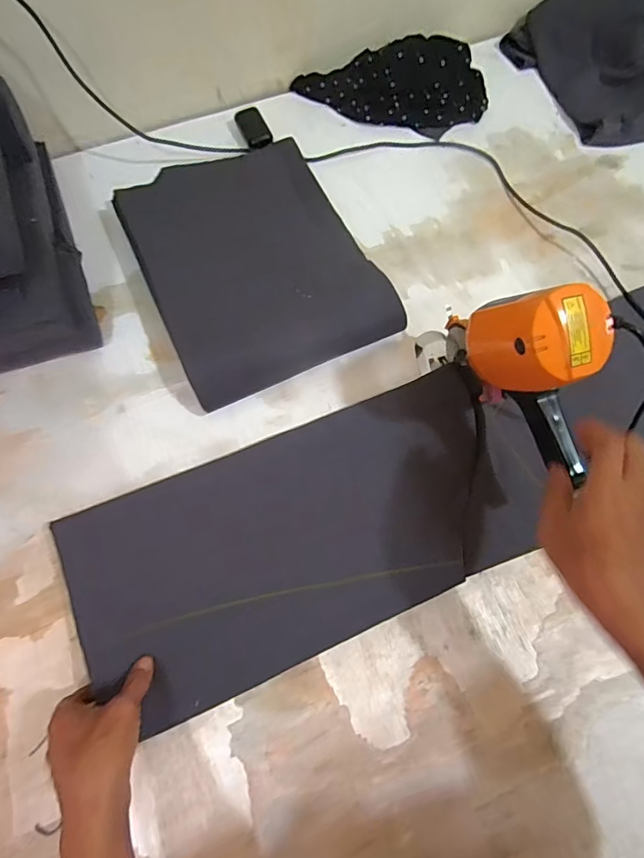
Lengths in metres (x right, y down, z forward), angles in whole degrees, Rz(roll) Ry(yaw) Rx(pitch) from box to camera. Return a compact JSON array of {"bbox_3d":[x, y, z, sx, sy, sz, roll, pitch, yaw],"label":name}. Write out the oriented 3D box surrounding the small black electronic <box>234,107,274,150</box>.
[{"bbox_3d":[-0.113,-0.501,0.781,0.044,0.022,0.077,-25,72,-10],"label":"small black electronic"}]

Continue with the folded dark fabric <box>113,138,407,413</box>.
[{"bbox_3d":[-0.094,-0.239,0.670,0.299,0.069,0.380,-24,72,-10],"label":"folded dark fabric"}]

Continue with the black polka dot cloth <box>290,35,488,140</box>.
[{"bbox_3d":[0.127,-0.578,0.810,0.317,0.036,0.161,-9,90,-1],"label":"black polka dot cloth"}]

